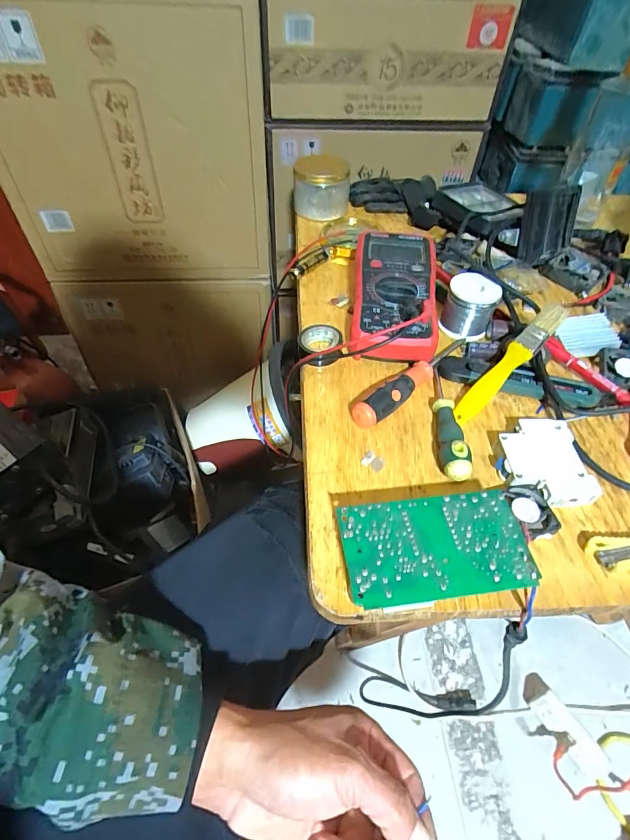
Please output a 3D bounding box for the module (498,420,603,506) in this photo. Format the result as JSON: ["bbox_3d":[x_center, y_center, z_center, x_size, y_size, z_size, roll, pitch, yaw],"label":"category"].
[{"bbox_3d":[0.191,0.034,0.357,0.064,0.019,0.076,-1,51,-3],"label":"module"}]

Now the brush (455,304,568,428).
[{"bbox_3d":[0.188,-0.056,0.409,0.162,0.013,0.021,-45,60,-11],"label":"brush"}]

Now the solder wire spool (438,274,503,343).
[{"bbox_3d":[0.171,-0.125,0.470,0.054,0.055,0.051,20,53,14],"label":"solder wire spool"}]

